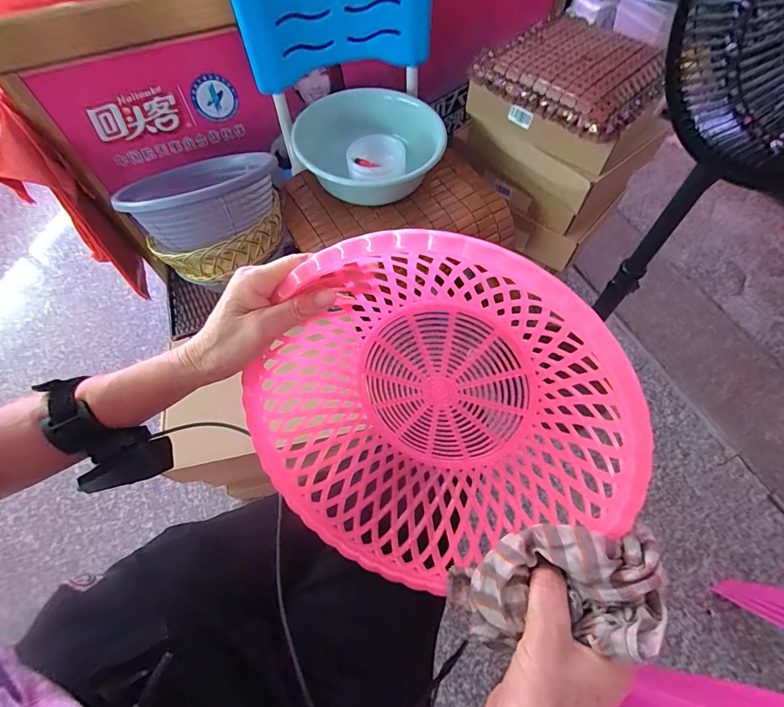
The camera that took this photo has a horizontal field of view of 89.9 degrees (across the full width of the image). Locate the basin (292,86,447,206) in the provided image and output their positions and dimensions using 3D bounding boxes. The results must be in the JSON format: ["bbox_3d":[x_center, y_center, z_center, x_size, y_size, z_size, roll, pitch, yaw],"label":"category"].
[{"bbox_3d":[-0.060,-0.408,0.772,0.245,0.084,0.239,-14,61,-7],"label":"basin"}]

